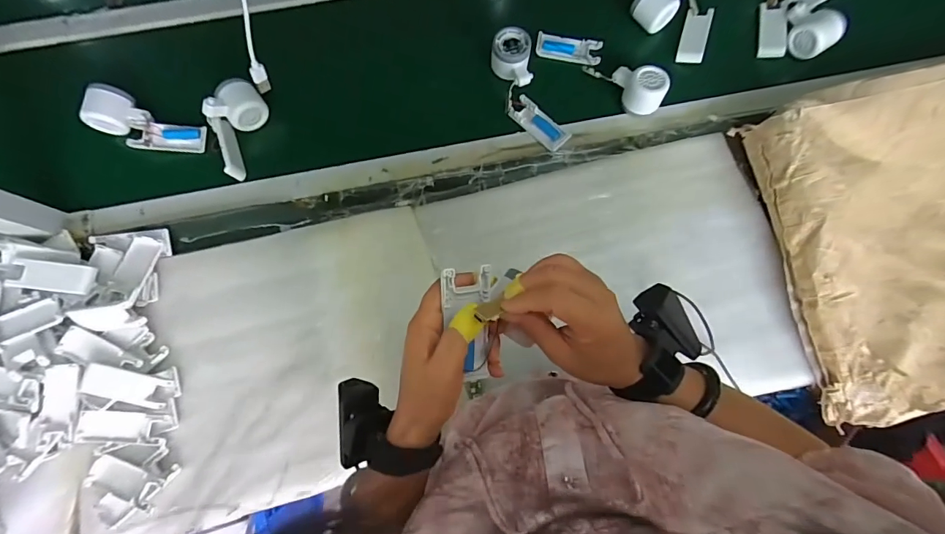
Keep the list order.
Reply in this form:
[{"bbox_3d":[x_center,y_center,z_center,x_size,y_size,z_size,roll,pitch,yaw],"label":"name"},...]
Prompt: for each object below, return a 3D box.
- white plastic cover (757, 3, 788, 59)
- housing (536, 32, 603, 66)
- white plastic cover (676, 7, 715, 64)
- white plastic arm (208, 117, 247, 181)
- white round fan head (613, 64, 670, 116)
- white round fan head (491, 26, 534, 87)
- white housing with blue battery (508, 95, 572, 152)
[{"bbox_3d":[0.493,-0.389,0.697,0.040,0.007,0.104,7,78,19],"label":"white plastic cover"},{"bbox_3d":[0.157,-0.355,0.689,0.104,0.011,0.051,7,78,0],"label":"housing"},{"bbox_3d":[0.365,-0.380,0.697,0.040,0.007,0.099,12,83,28],"label":"white plastic cover"},{"bbox_3d":[-0.362,-0.174,0.630,0.018,0.040,0.092,-17,93,-5],"label":"white plastic arm"},{"bbox_3d":[0.253,-0.271,0.648,0.080,0.050,0.054,25,78,4],"label":"white round fan head"},{"bbox_3d":[0.060,-0.326,0.660,0.057,0.040,0.086,-6,78,-3],"label":"white round fan head"},{"bbox_3d":[0.103,-0.222,0.656,0.040,0.016,0.102,-42,82,-10],"label":"white housing with blue battery"}]

